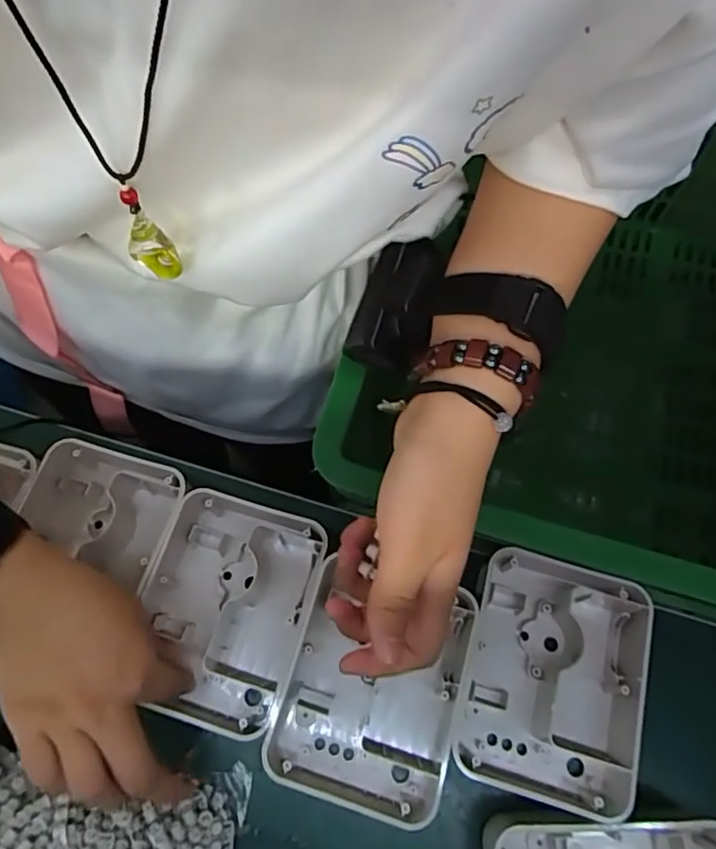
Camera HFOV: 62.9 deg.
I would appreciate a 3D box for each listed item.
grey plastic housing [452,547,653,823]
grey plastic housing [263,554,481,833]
[{"bbox_3d":[0.116,0.149,0.356,0.097,0.043,0.137,15,69,7],"label":"grey plastic housing"},{"bbox_3d":[0.011,0.154,0.351,0.102,0.036,0.129,15,69,7],"label":"grey plastic housing"}]

